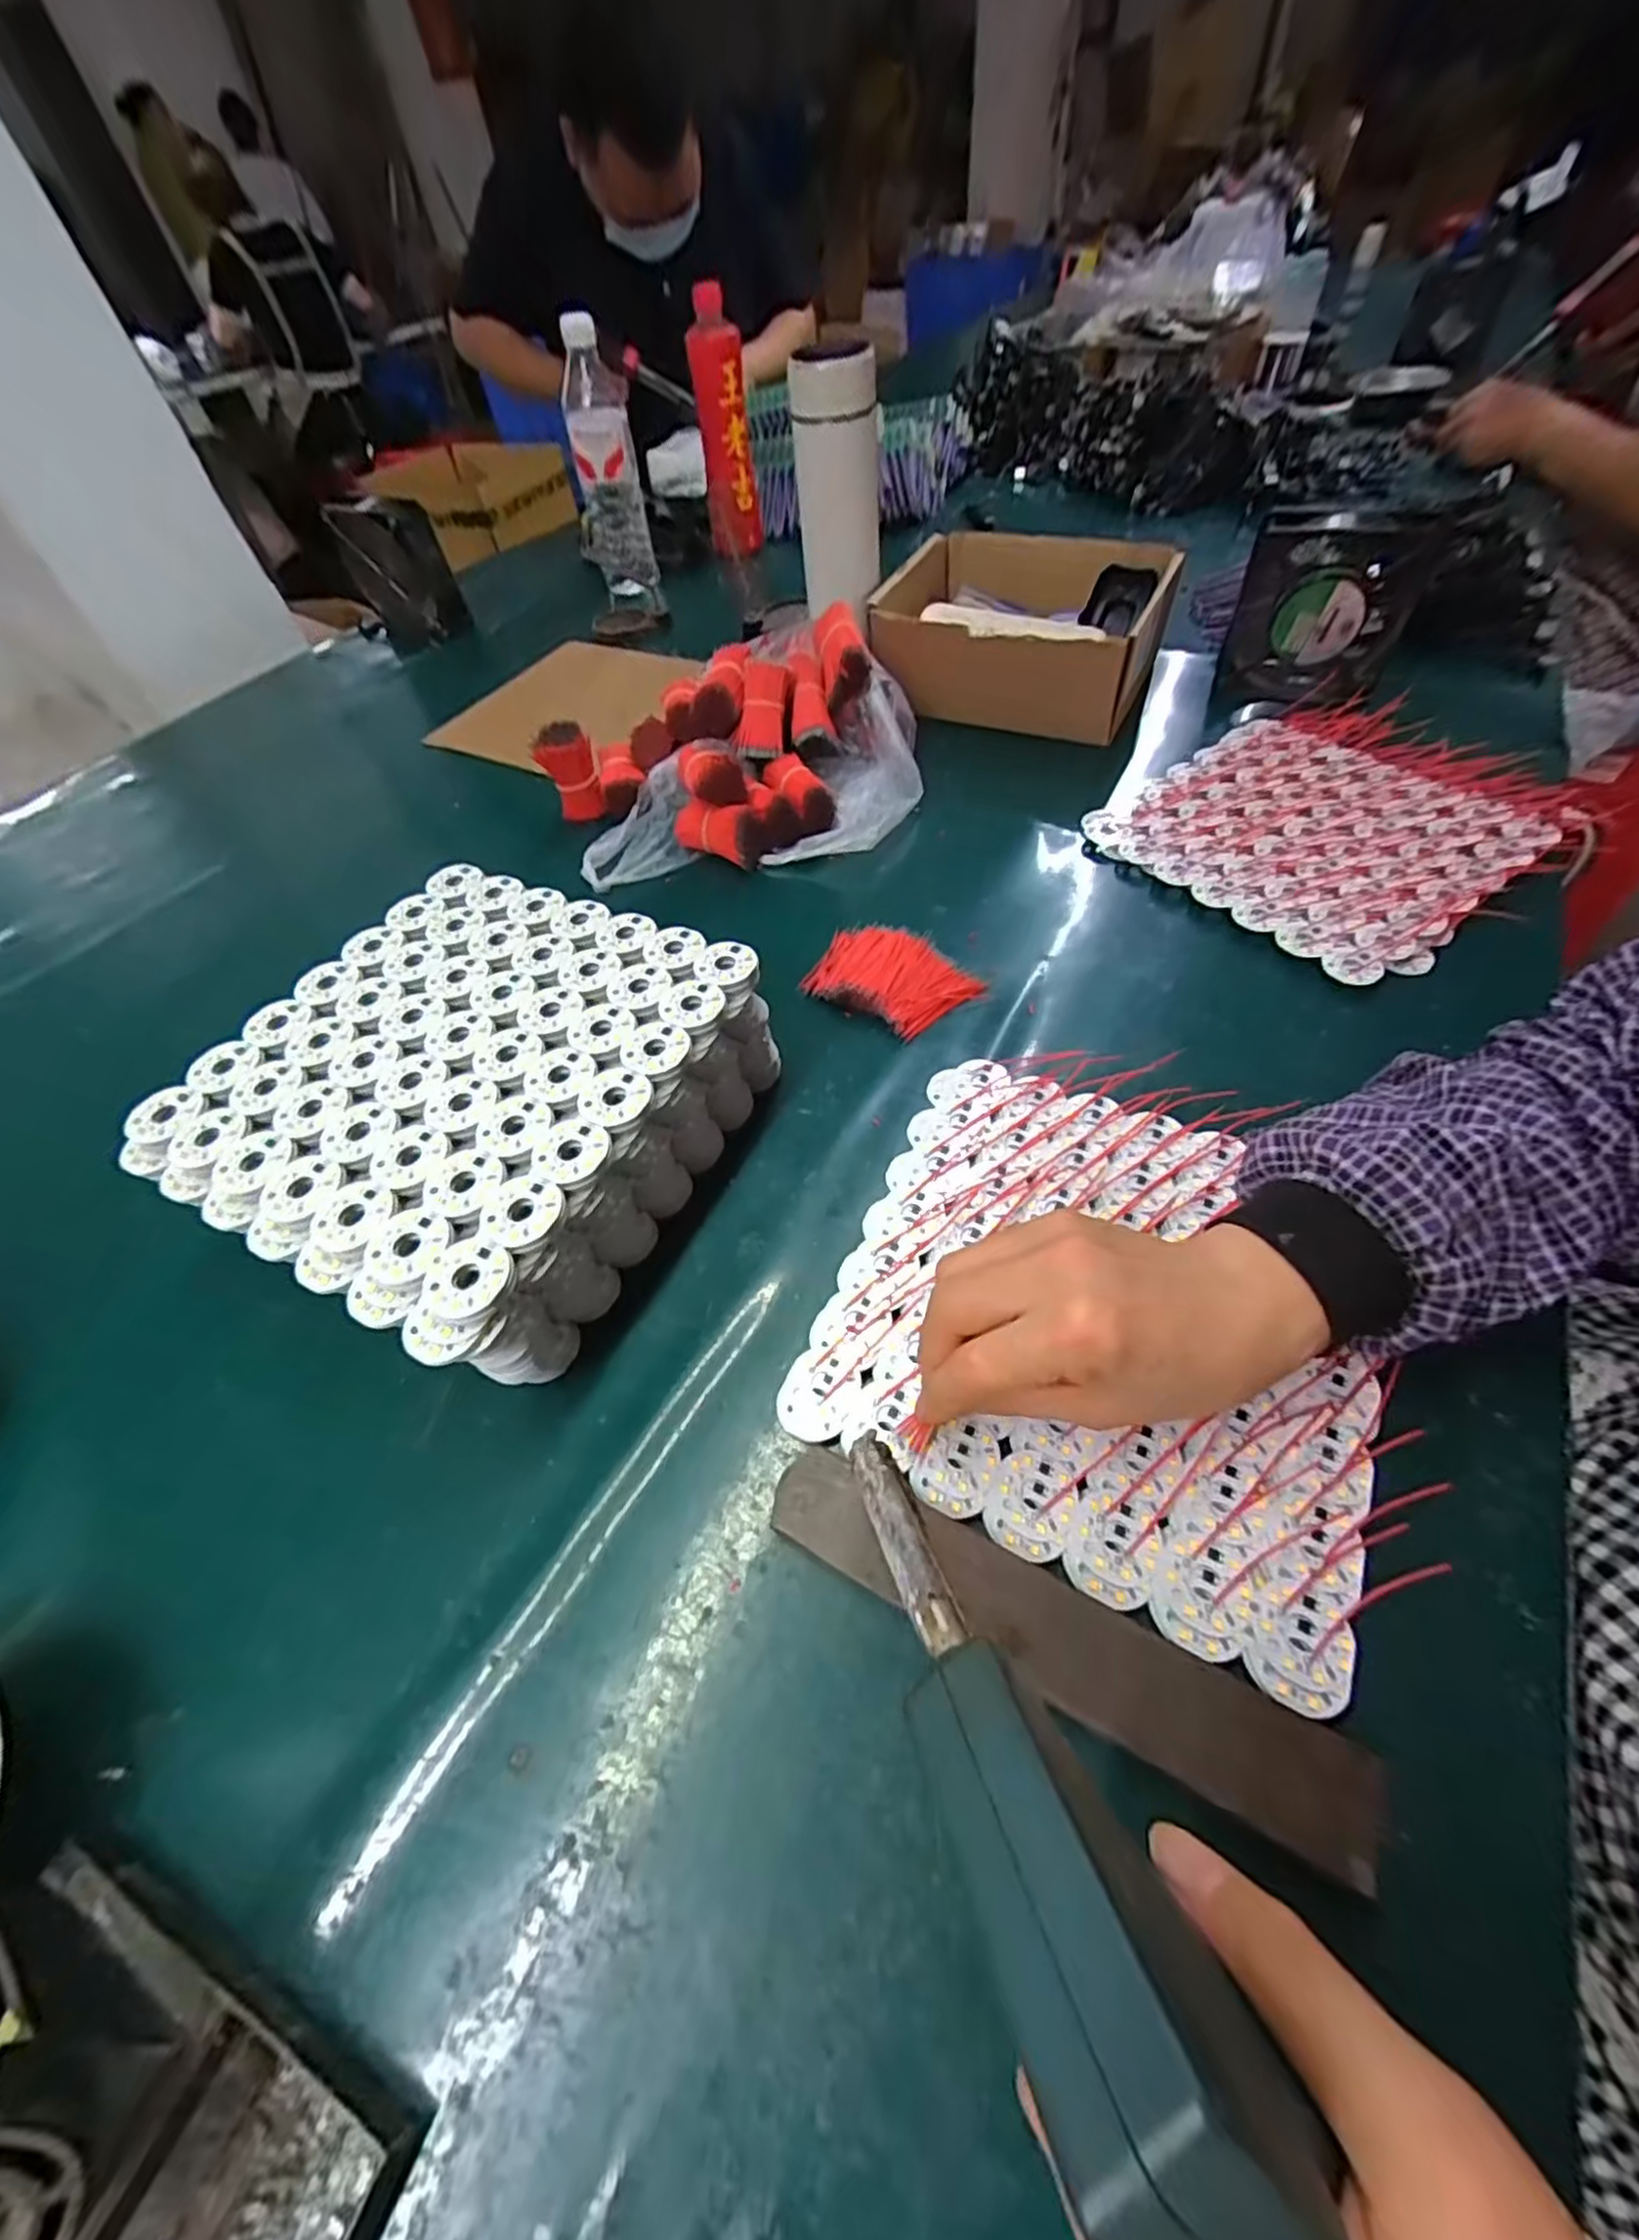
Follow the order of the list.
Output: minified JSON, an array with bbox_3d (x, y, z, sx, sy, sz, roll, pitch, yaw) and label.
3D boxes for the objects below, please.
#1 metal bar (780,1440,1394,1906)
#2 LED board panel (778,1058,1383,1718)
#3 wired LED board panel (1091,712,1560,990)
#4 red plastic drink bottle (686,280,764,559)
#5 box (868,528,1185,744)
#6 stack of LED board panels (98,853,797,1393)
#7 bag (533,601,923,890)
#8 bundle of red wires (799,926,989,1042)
[{"bbox_3d":[0.077,0.178,0.257,0.201,0.023,0.037,22,58,19],"label":"metal bar"},{"bbox_3d":[0.121,0.080,0.327,0.217,0.013,0.216,21,58,19],"label":"LED board panel"},{"bbox_3d":[0.349,-0.208,0.514,0.248,0.032,0.231,-35,58,-20],"label":"wired LED board panel"},{"bbox_3d":[-0.116,-0.825,0.872,0.064,0.210,0.076,-11,53,-4],"label":"red plastic drink bottle"},{"bbox_3d":[0.183,-0.431,0.649,0.219,0.105,0.194,20,58,18],"label":"box"},{"bbox_3d":[-0.168,-0.009,0.378,0.215,0.089,0.222,21,58,19],"label":"stack of LED board panels"},{"bbox_3d":[-0.066,-0.299,0.580,0.293,0.085,0.228,-15,54,-7],"label":"bag"},{"bbox_3d":[0.045,-0.093,0.464,0.104,0.017,0.069,29,61,23],"label":"bundle of red wires"}]

